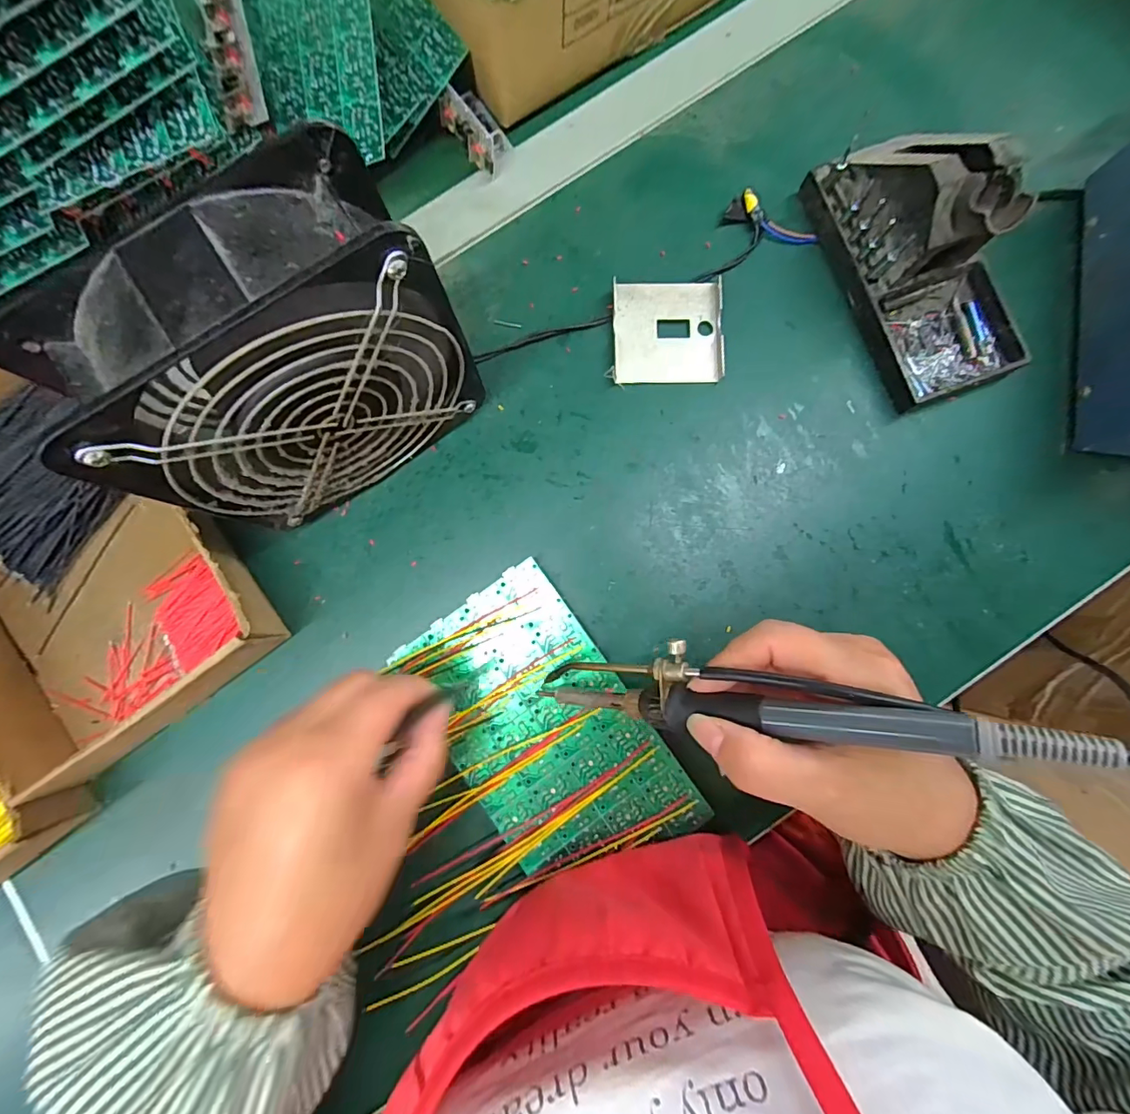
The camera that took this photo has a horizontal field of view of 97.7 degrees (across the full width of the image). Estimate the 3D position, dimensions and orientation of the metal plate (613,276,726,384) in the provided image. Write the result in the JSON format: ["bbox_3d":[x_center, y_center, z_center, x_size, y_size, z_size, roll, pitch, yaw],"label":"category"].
[{"bbox_3d":[0.066,-0.143,0.314,0.069,0.011,0.065,-2,84,1],"label":"metal plate"}]

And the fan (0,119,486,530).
[{"bbox_3d":[-0.122,-0.084,0.237,0.144,0.152,0.058,-33,84,-2],"label":"fan"}]

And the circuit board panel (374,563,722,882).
[{"bbox_3d":[-0.011,0.098,0.284,0.101,0.016,0.171,-35,85,-5],"label":"circuit board panel"}]

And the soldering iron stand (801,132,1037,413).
[{"bbox_3d":[0.218,-0.177,0.281,0.079,0.071,0.152,-19,84,-1],"label":"soldering iron stand"}]

